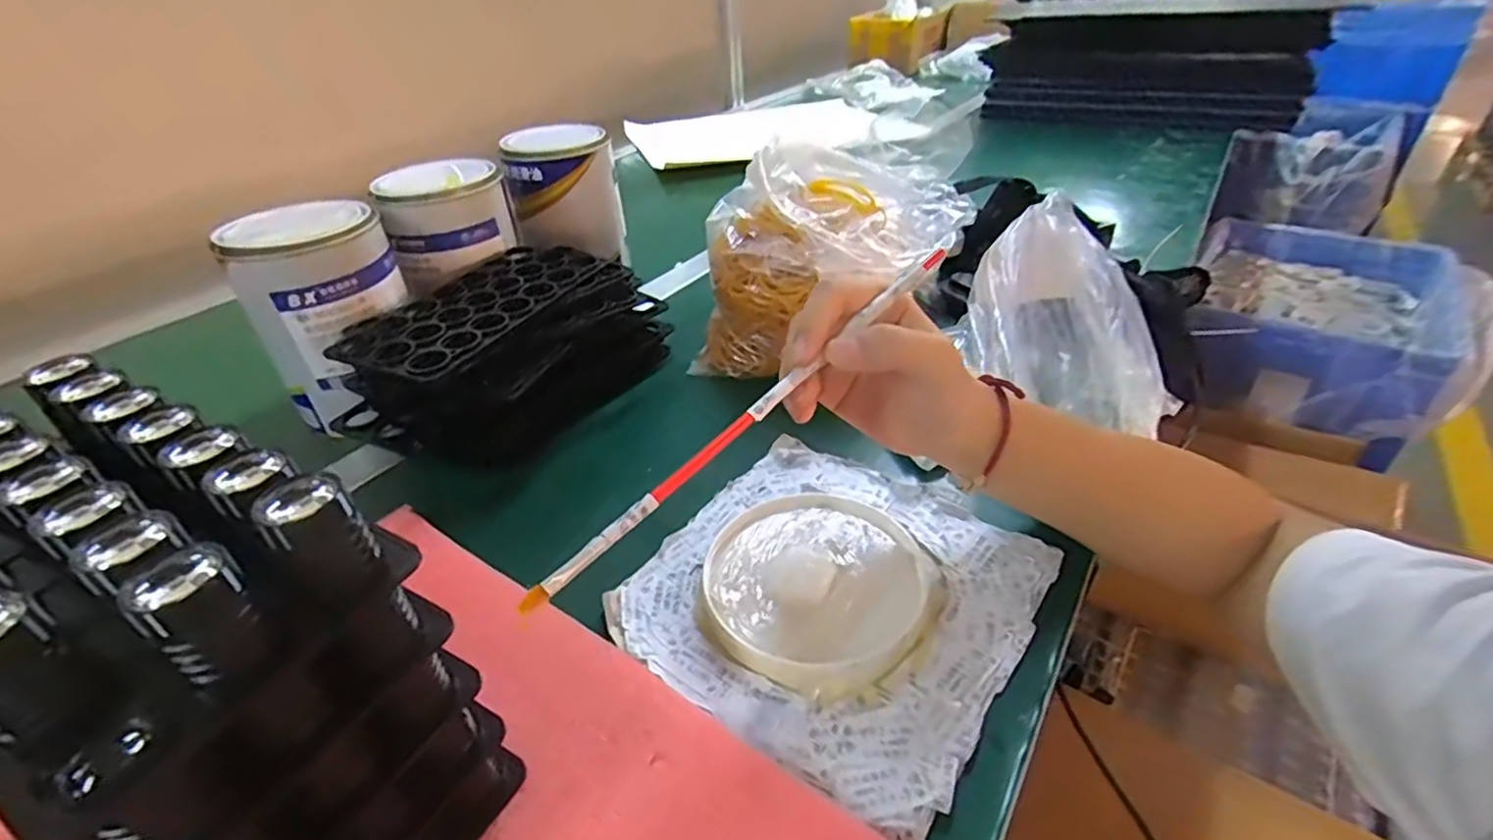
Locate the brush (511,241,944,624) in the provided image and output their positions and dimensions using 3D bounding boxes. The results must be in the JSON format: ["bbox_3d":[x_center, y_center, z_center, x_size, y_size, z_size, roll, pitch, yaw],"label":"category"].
[{"bbox_3d":[0.006,-0.005,0.281,0.241,0.007,0.007,-40,50,-19],"label":"brush"}]

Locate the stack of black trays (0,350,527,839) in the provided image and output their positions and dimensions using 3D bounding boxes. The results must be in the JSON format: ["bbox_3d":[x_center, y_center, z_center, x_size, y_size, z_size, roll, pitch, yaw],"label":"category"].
[{"bbox_3d":[-0.199,0.088,0.241,0.175,0.170,0.101,15,40,24],"label":"stack of black trays"}]

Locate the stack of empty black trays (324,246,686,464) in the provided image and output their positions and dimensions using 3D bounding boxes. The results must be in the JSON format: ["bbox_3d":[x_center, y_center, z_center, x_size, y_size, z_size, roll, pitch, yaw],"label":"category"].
[{"bbox_3d":[-0.180,-0.054,0.510,0.127,0.089,0.236,21,43,30],"label":"stack of empty black trays"}]

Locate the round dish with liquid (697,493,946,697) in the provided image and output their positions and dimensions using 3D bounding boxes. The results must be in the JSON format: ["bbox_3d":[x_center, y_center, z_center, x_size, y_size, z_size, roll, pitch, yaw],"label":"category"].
[{"bbox_3d":[0.038,0.088,0.361,0.119,0.014,0.120,-3,36,2],"label":"round dish with liquid"}]

